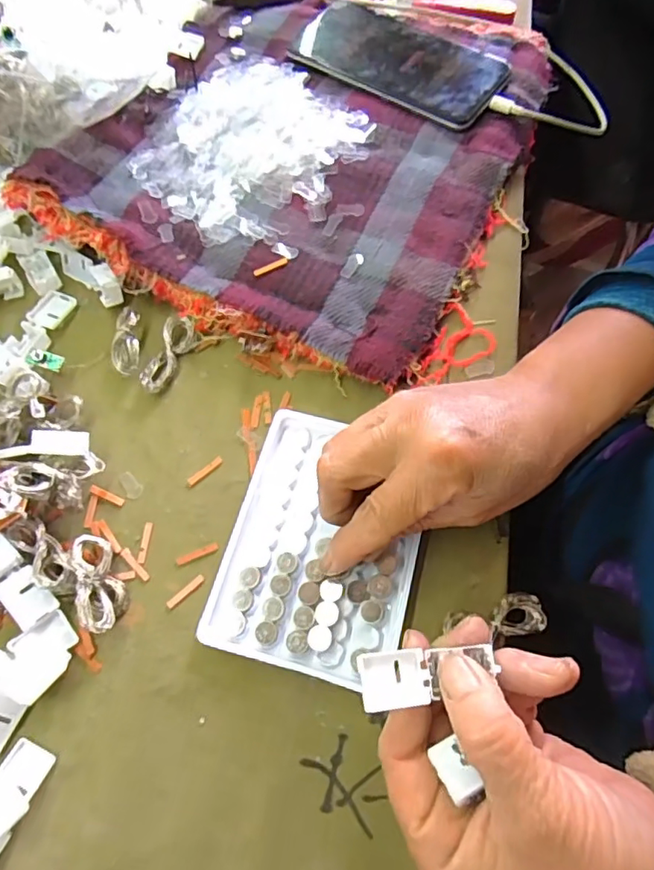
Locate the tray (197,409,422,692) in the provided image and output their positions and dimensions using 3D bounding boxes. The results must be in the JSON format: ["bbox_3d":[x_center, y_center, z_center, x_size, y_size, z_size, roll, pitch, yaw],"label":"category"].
[{"bbox_3d":[-0.002,0.053,0.286,0.095,0.012,0.128,13,68,7],"label":"tray"}]

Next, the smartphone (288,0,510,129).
[{"bbox_3d":[0.055,-0.285,0.418,0.159,0.009,0.082,37,73,16],"label":"smartphone"}]

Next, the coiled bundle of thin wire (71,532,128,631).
[{"bbox_3d":[-0.115,0.073,0.278,0.019,0.018,0.049,-19,68,-6],"label":"coiled bundle of thin wire"}]

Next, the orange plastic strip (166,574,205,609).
[{"bbox_3d":[-0.072,0.079,0.281,0.022,0.004,0.004,-42,72,-15],"label":"orange plastic strip"}]

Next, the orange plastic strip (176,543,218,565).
[{"bbox_3d":[-0.068,0.062,0.289,0.022,0.004,0.004,-20,68,-7],"label":"orange plastic strip"}]

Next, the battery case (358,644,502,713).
[{"bbox_3d":[0.037,0.087,0.206,0.052,0.011,0.020,-6,66,-19],"label":"battery case"}]

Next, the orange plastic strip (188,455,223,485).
[{"bbox_3d":[-0.068,0.020,0.309,0.023,0.004,0.005,-38,71,-13],"label":"orange plastic strip"}]

